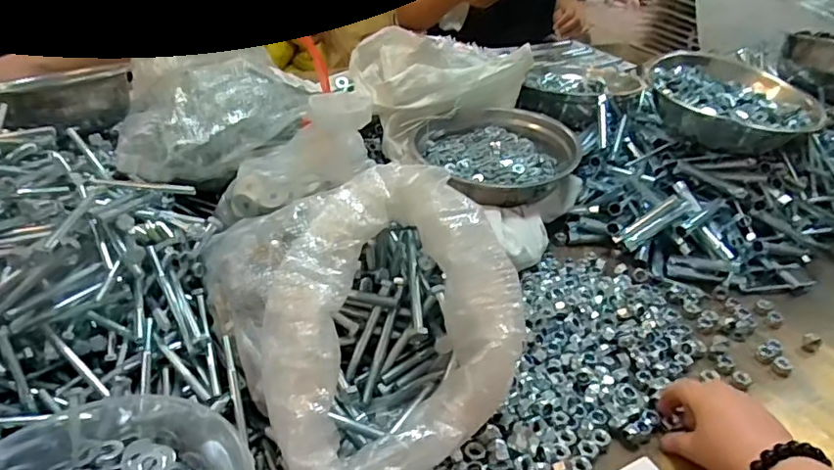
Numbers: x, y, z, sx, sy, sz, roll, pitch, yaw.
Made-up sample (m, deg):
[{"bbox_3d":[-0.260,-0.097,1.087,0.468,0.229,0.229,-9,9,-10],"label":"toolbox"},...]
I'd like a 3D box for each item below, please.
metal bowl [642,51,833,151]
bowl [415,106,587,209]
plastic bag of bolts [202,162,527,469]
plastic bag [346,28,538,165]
[{"bbox_3d":[0.422,-0.170,0.772,0.195,0.083,0.195,3,33,-2],"label":"metal bowl"},{"bbox_3d":[0.108,-0.111,0.751,0.198,0.054,0.173,-2,34,-10],"label":"bowl"},{"bbox_3d":[-0.042,0.063,0.438,0.184,0.168,0.219,-18,39,-28],"label":"plastic bag of bolts"},{"bbox_3d":[0.025,-0.230,0.832,0.236,0.129,0.186,-24,44,-34],"label":"plastic bag"}]

